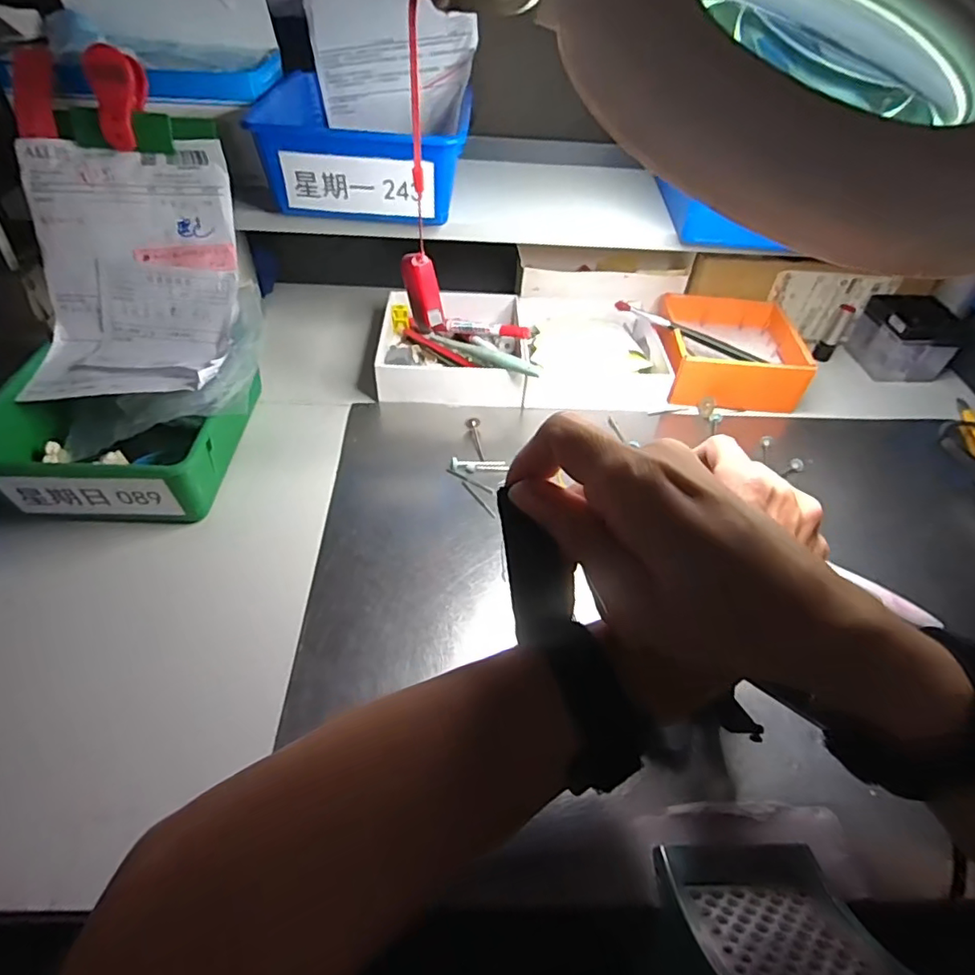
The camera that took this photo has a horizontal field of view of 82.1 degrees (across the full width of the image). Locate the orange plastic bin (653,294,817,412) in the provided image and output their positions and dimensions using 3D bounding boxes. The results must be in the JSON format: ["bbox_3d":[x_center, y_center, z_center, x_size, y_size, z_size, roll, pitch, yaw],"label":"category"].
[{"bbox_3d":[0.231,-0.135,0.549,0.124,0.049,0.126,5,47,1],"label":"orange plastic bin"}]

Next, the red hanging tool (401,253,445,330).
[{"bbox_3d":[-0.043,-0.130,0.371,0.014,0.047,0.019,-32,33,-29],"label":"red hanging tool"}]

